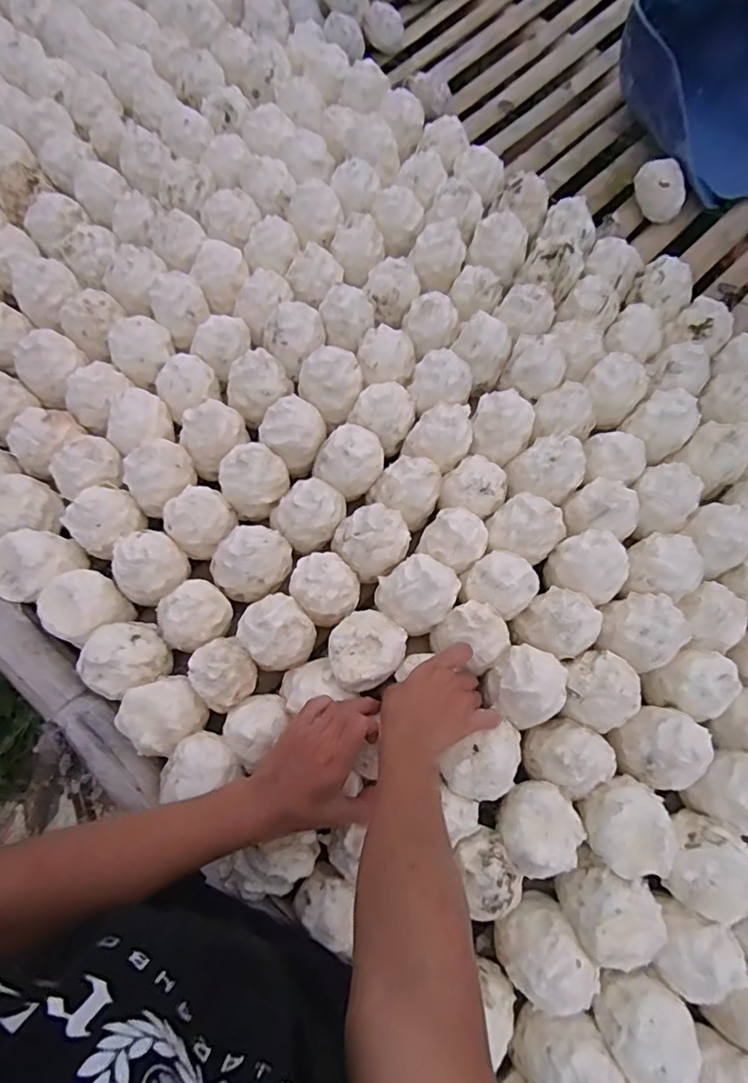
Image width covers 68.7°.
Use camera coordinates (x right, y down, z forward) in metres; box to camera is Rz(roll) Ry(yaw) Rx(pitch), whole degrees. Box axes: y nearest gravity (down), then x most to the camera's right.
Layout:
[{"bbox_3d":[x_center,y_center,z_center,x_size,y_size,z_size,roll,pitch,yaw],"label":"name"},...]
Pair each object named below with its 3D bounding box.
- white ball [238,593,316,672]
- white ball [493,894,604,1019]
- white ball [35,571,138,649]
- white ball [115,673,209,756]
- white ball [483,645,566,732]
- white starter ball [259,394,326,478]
[{"bbox_3d":[-0.115,0.110,0.656,0.078,0.070,0.081,0,72,-1],"label":"white ball"},{"bbox_3d":[0.176,0.432,0.567,0.082,0.066,0.084,0,72,-1],"label":"white ball"},{"bbox_3d":[-0.359,0.080,0.678,0.083,0.068,0.084,0,72,-1],"label":"white ball"},{"bbox_3d":[-0.239,0.196,0.620,0.078,0.065,0.079,0,72,-1],"label":"white ball"},{"bbox_3d":[0.175,0.163,0.616,0.079,0.062,0.081,0,72,-1],"label":"white ball"},{"bbox_3d":[-0.107,-0.144,0.722,0.072,0.075,0.074,0,72,-1],"label":"white starter ball"}]

